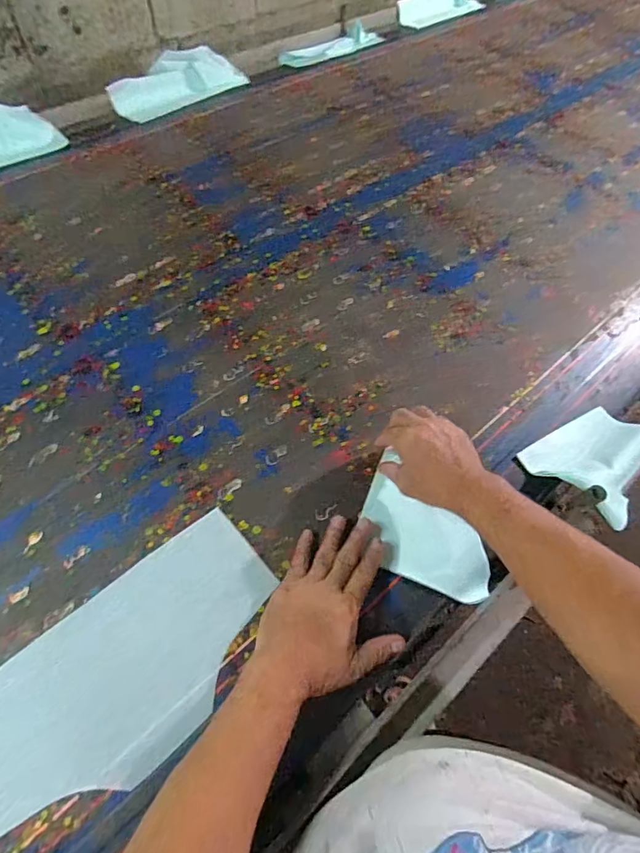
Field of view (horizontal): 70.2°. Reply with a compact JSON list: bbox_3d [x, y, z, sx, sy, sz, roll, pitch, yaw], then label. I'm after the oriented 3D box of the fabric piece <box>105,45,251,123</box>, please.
[{"bbox_3d":[-0.356,-0.868,1.139,0.352,0.063,0.115,-34,66,-20],"label":"fabric piece"}]

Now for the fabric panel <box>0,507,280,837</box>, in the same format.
[{"bbox_3d":[-0.202,0.256,0.478,0.346,0.007,0.170,-37,68,-22],"label":"fabric panel"}]

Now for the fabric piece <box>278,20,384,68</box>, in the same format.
[{"bbox_3d":[0.046,-1.114,1.322,0.352,0.036,0.086,-34,66,-21],"label":"fabric piece"}]

